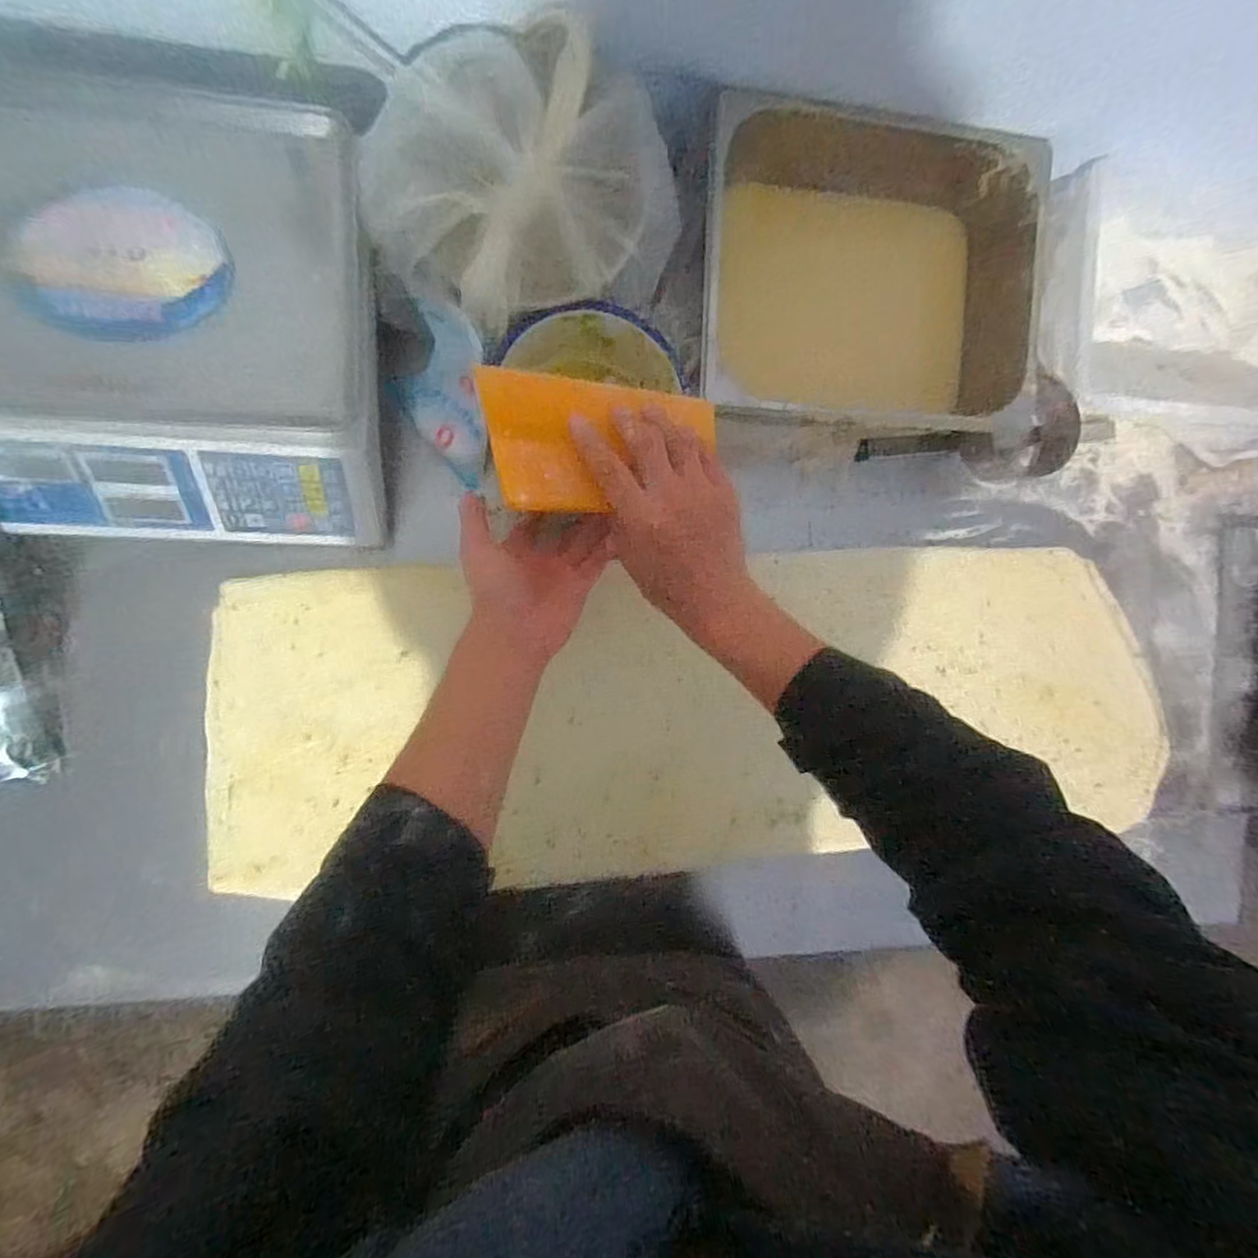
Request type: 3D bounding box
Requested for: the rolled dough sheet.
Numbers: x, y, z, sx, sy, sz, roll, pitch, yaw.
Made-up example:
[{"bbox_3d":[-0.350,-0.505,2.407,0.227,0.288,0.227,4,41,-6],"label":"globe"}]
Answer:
[{"bbox_3d":[0.110,0.088,0.660,1.003,0.018,0.318,-3,94,-9],"label":"rolled dough sheet"}]

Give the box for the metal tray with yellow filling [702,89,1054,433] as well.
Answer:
[{"bbox_3d":[0.221,-0.334,0.606,0.334,0.116,0.290,-1,93,-9],"label":"metal tray with yellow filling"}]

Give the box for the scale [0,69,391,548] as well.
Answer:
[{"bbox_3d":[-0.375,-0.234,0.491,0.345,0.102,0.318,1,93,-10],"label":"scale"}]

